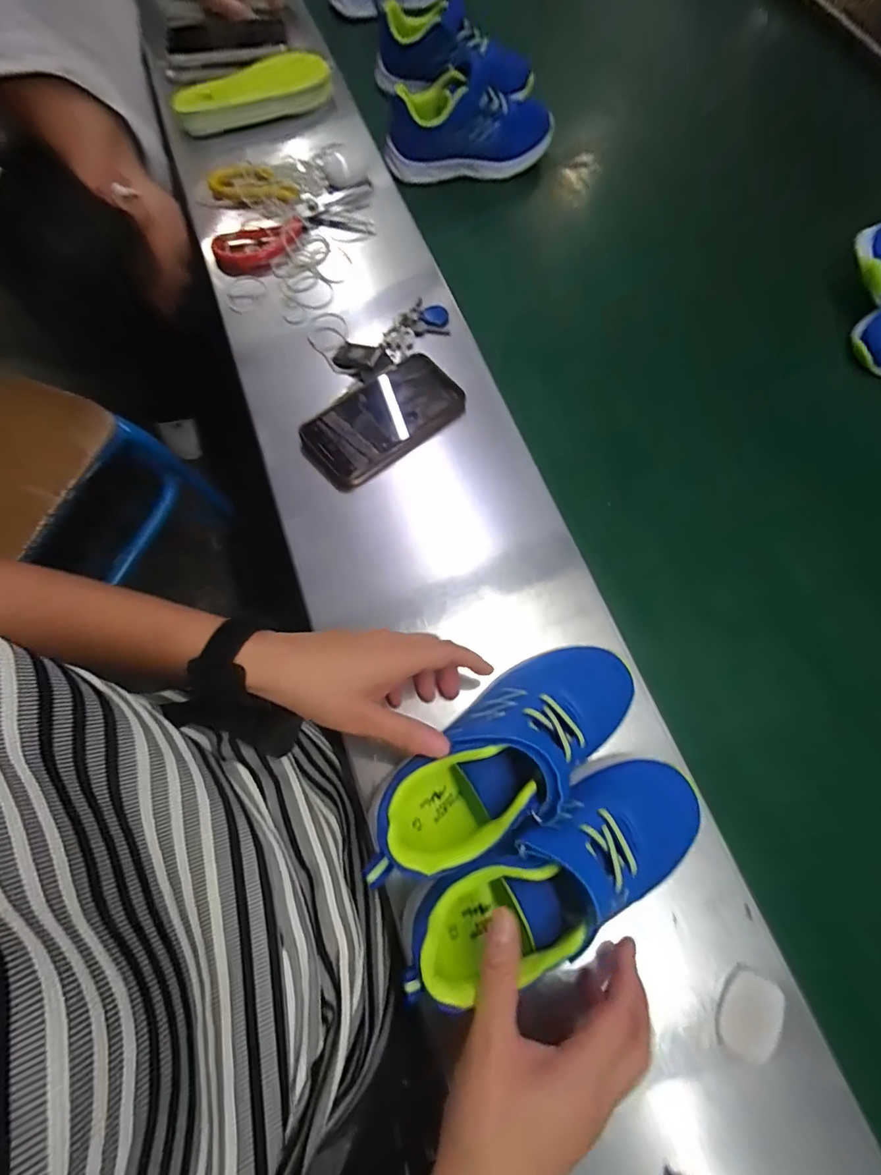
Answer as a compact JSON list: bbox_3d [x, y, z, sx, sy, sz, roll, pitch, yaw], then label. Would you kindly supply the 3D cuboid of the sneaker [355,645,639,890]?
[{"bbox_3d":[0.044,0.107,0.313,0.203,0.076,0.072,-35,75,-17],"label":"sneaker"}]

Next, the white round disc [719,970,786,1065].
[{"bbox_3d":[0.201,0.277,0.310,0.033,0.005,0.047,30,72,9],"label":"white round disc"}]

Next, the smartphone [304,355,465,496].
[{"bbox_3d":[-0.053,-0.160,0.455,0.156,0.014,0.080,-40,76,-14],"label":"smartphone"}]

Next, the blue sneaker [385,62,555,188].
[{"bbox_3d":[0.036,-0.578,0.596,0.205,0.087,0.069,-5,70,-3],"label":"blue sneaker"}]

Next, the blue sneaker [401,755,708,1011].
[{"bbox_3d":[0.074,0.173,0.293,0.207,0.079,0.070,-24,72,-16],"label":"blue sneaker"}]

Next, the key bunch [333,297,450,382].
[{"bbox_3d":[-0.044,-0.254,0.491,0.128,0.015,0.059,-41,76,-14],"label":"key bunch"}]

